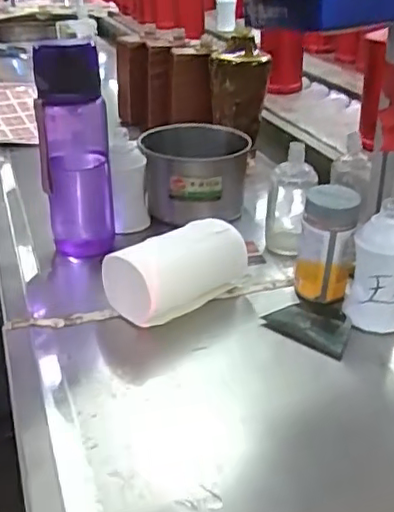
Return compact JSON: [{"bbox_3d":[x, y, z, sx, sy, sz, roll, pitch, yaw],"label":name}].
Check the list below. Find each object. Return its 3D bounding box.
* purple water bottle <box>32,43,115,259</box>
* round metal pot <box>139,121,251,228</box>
[{"bbox_3d":[-0.130,-0.104,0.658,0.070,0.227,0.080,-7,29,-9],"label":"purple water bottle"},{"bbox_3d":[-0.003,-0.105,0.788,0.133,0.090,0.118,1,29,4],"label":"round metal pot"}]

